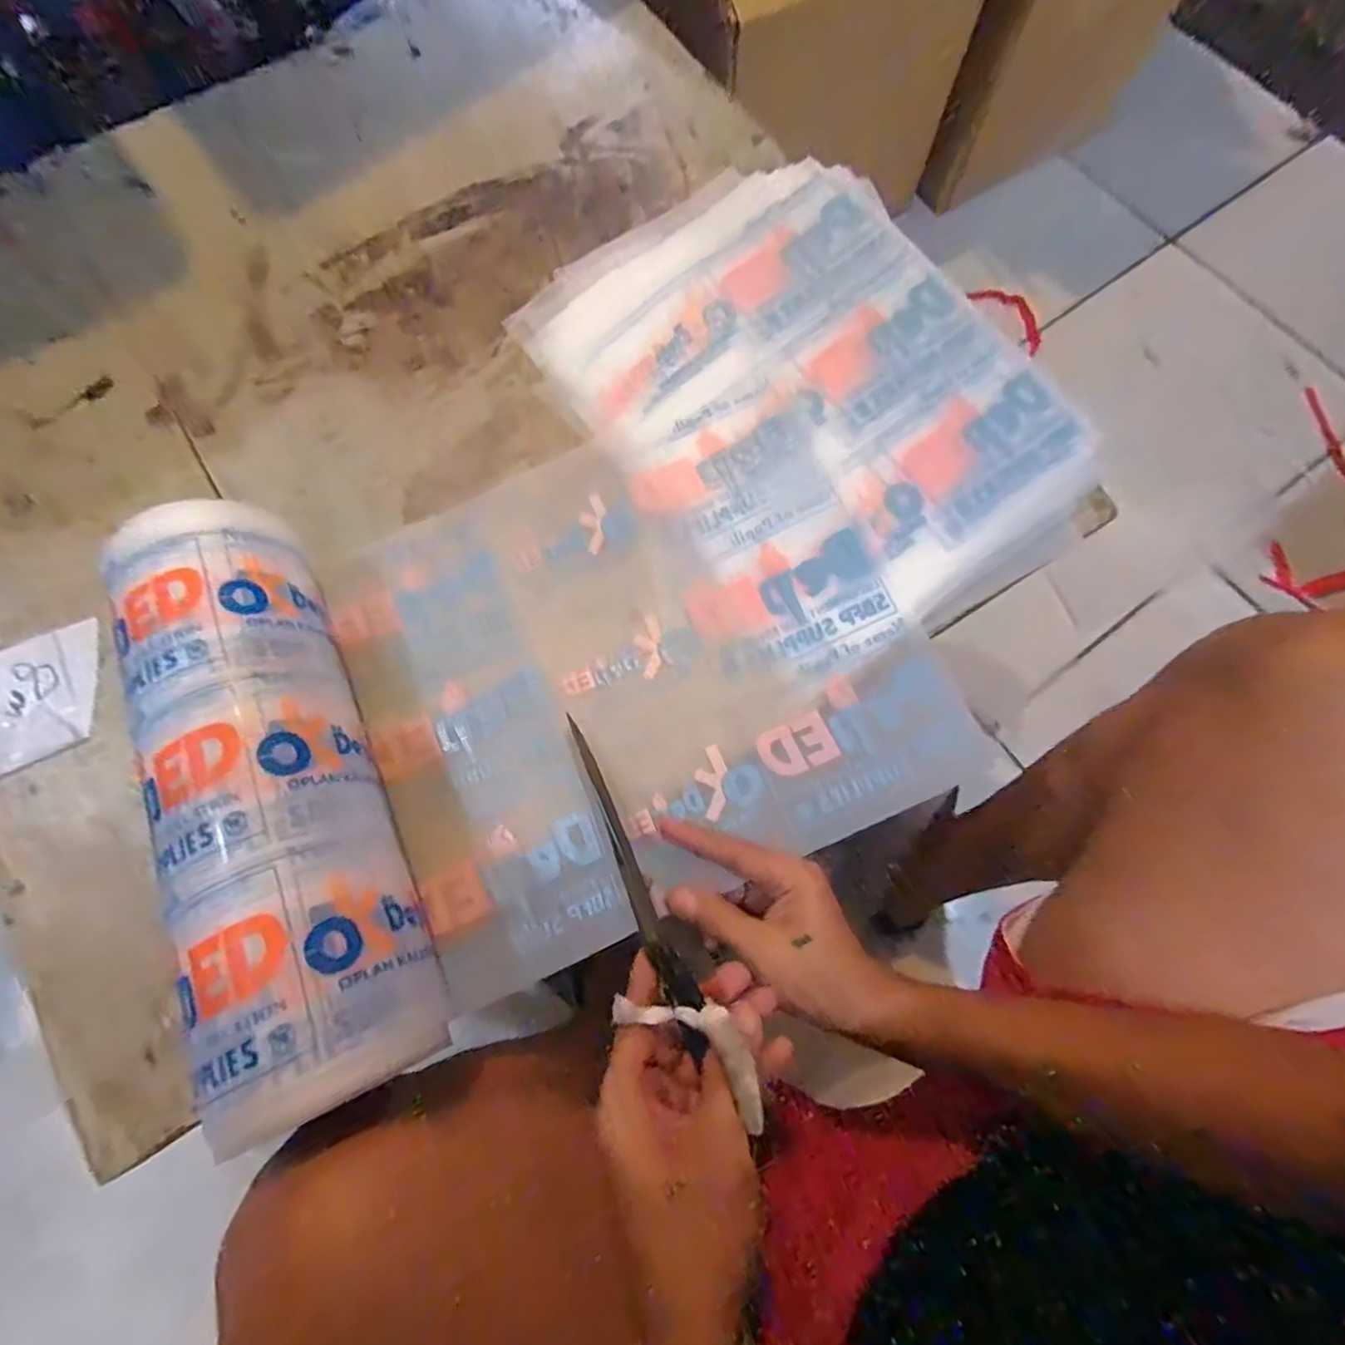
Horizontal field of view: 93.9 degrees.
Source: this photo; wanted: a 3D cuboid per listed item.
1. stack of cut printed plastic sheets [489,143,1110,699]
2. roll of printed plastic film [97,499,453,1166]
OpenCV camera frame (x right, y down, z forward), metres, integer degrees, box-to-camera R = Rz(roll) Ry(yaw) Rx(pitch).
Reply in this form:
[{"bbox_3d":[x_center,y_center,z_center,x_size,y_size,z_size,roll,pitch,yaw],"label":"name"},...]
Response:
[{"bbox_3d":[0.094,-0.217,0.470,0.288,0.029,0.408,-32,76,-8],"label":"stack of cut printed plastic sheets"},{"bbox_3d":[-0.226,0.051,0.356,0.091,0.100,0.352,-25,76,-7],"label":"roll of printed plastic film"}]

